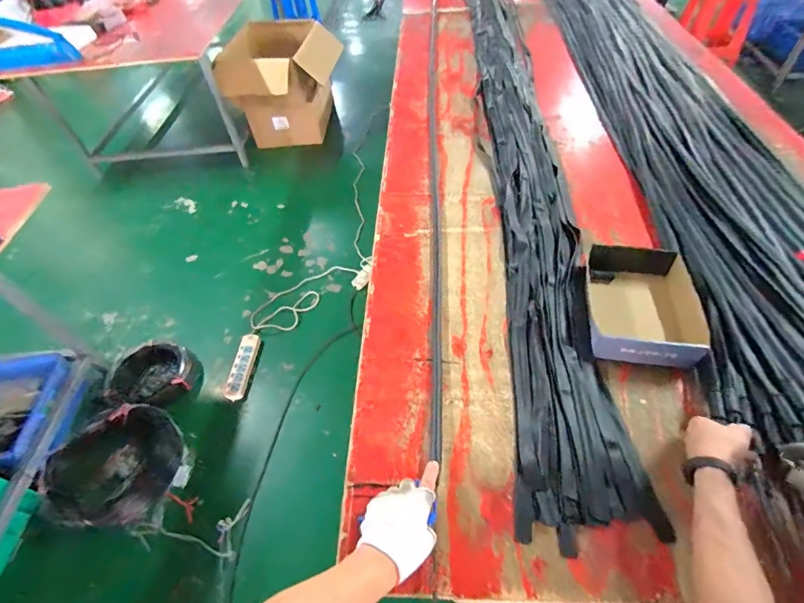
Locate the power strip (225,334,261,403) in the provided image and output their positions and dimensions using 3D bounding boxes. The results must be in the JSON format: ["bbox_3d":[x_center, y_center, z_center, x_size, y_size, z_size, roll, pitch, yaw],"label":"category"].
[{"bbox_3d":[-0.671,0.270,1.731,0.082,0.033,0.301,1,52,6],"label":"power strip"}]

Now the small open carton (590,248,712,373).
[{"bbox_3d":[0.487,0.010,0.831,0.209,0.065,0.273,7,53,13],"label":"small open carton"}]

